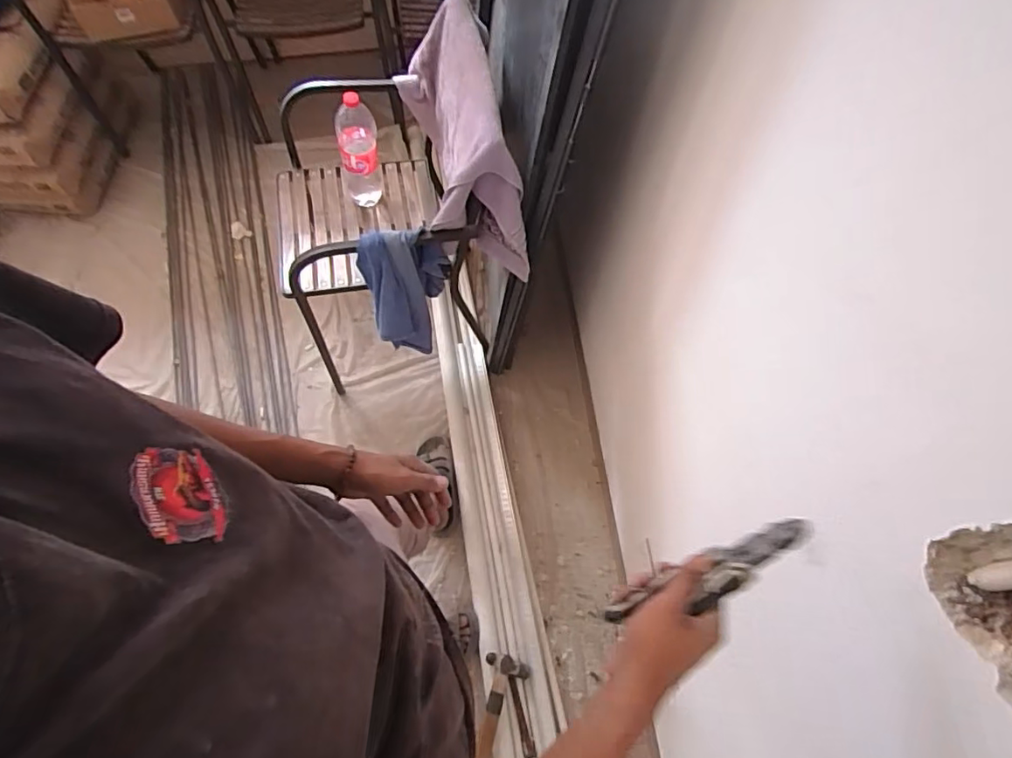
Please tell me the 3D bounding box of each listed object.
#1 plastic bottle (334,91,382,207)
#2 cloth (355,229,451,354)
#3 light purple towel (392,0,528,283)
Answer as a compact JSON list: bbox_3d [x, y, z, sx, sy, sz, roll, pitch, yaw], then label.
[{"bbox_3d":[-0.342,-0.525,1.302,0.100,0.296,0.073,-18,66,-9],"label":"plastic bottle"},{"bbox_3d":[-0.210,-0.186,1.249,0.191,0.328,0.118,-16,66,-8],"label":"cloth"},{"bbox_3d":[-0.101,-0.517,1.194,0.197,0.298,0.544,-11,66,-6],"label":"light purple towel"}]

